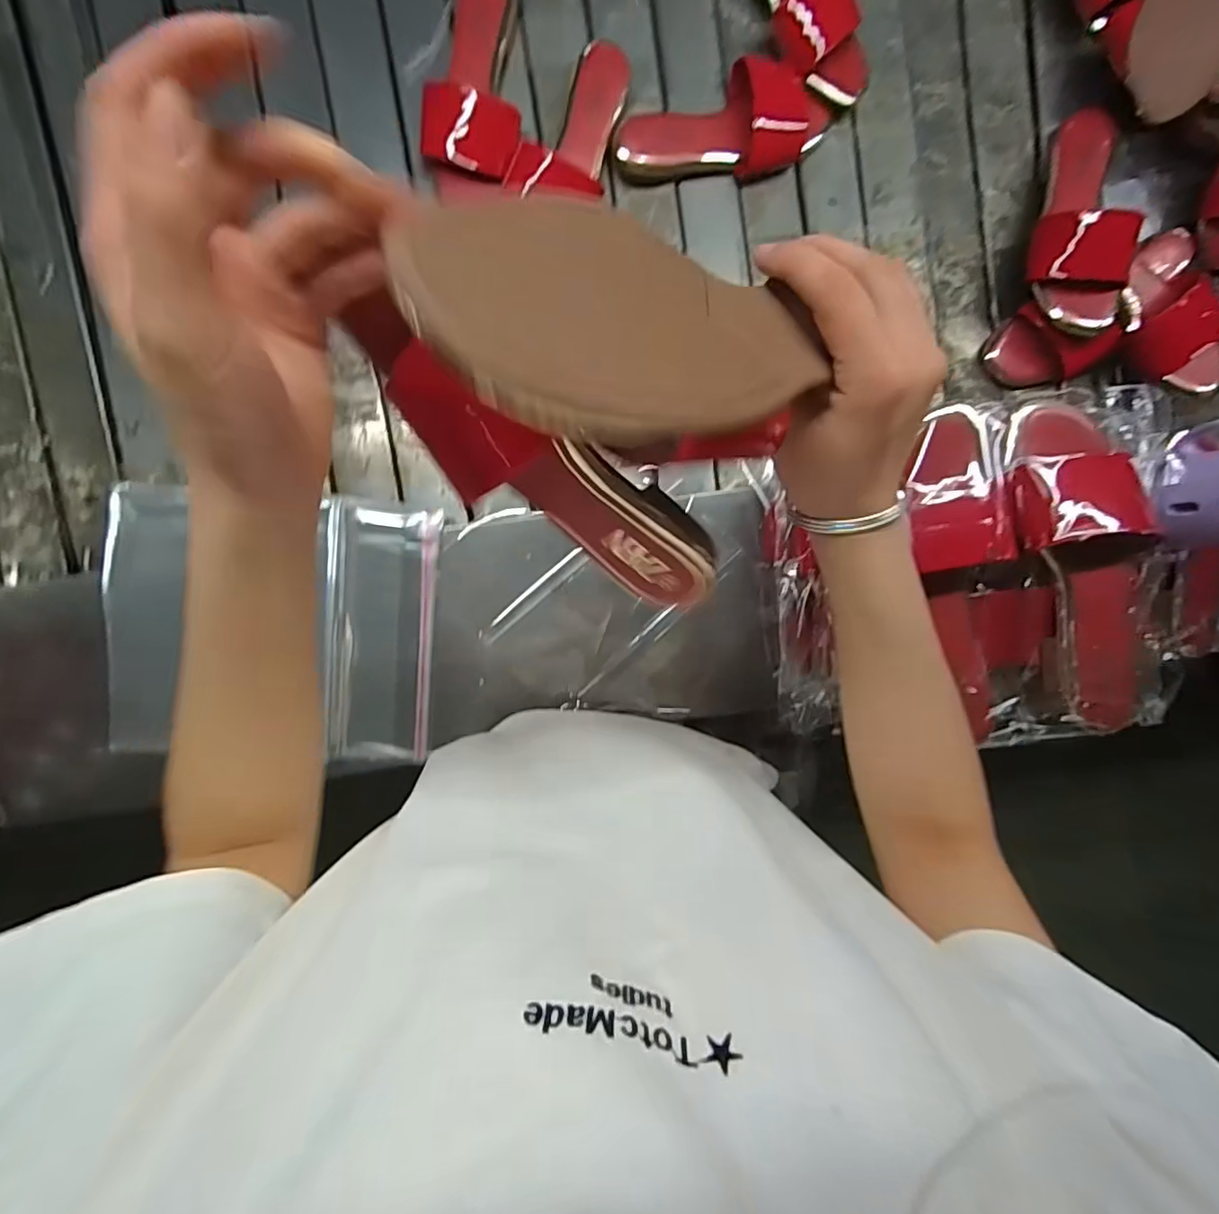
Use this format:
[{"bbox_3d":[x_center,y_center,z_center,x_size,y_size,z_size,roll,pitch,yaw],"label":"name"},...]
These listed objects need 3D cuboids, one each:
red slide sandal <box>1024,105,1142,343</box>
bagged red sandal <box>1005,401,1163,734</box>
[{"bbox_3d":[0.485,-0.396,0.594,0.080,0.070,0.224,5,95,-6],"label":"red slide sandal"},{"bbox_3d":[0.325,-0.025,0.386,0.083,0.053,0.223,-13,96,-4],"label":"bagged red sandal"}]

